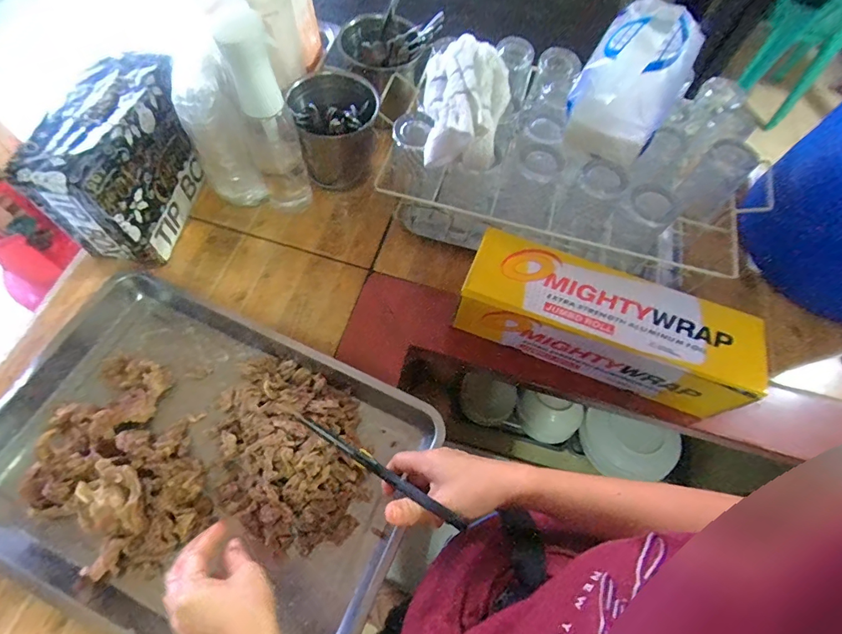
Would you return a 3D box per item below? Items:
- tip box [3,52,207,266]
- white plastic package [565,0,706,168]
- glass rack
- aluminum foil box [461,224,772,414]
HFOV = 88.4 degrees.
[{"bbox_3d":[-0.401,-0.208,0.604,0.101,0.180,0.226,11,64,1],"label":"tip box"},{"bbox_3d":[0.283,-0.317,0.575,0.118,0.108,0.192,31,66,10],"label":"white plastic package"},{"bbox_3d":[0.237,-0.240,0.645,0.503,0.229,0.307,21,64,6],"label":"glass rack"},{"bbox_3d":[0.235,0.011,0.580,0.352,0.126,0.106,20,64,5],"label":"aluminum foil box"}]

